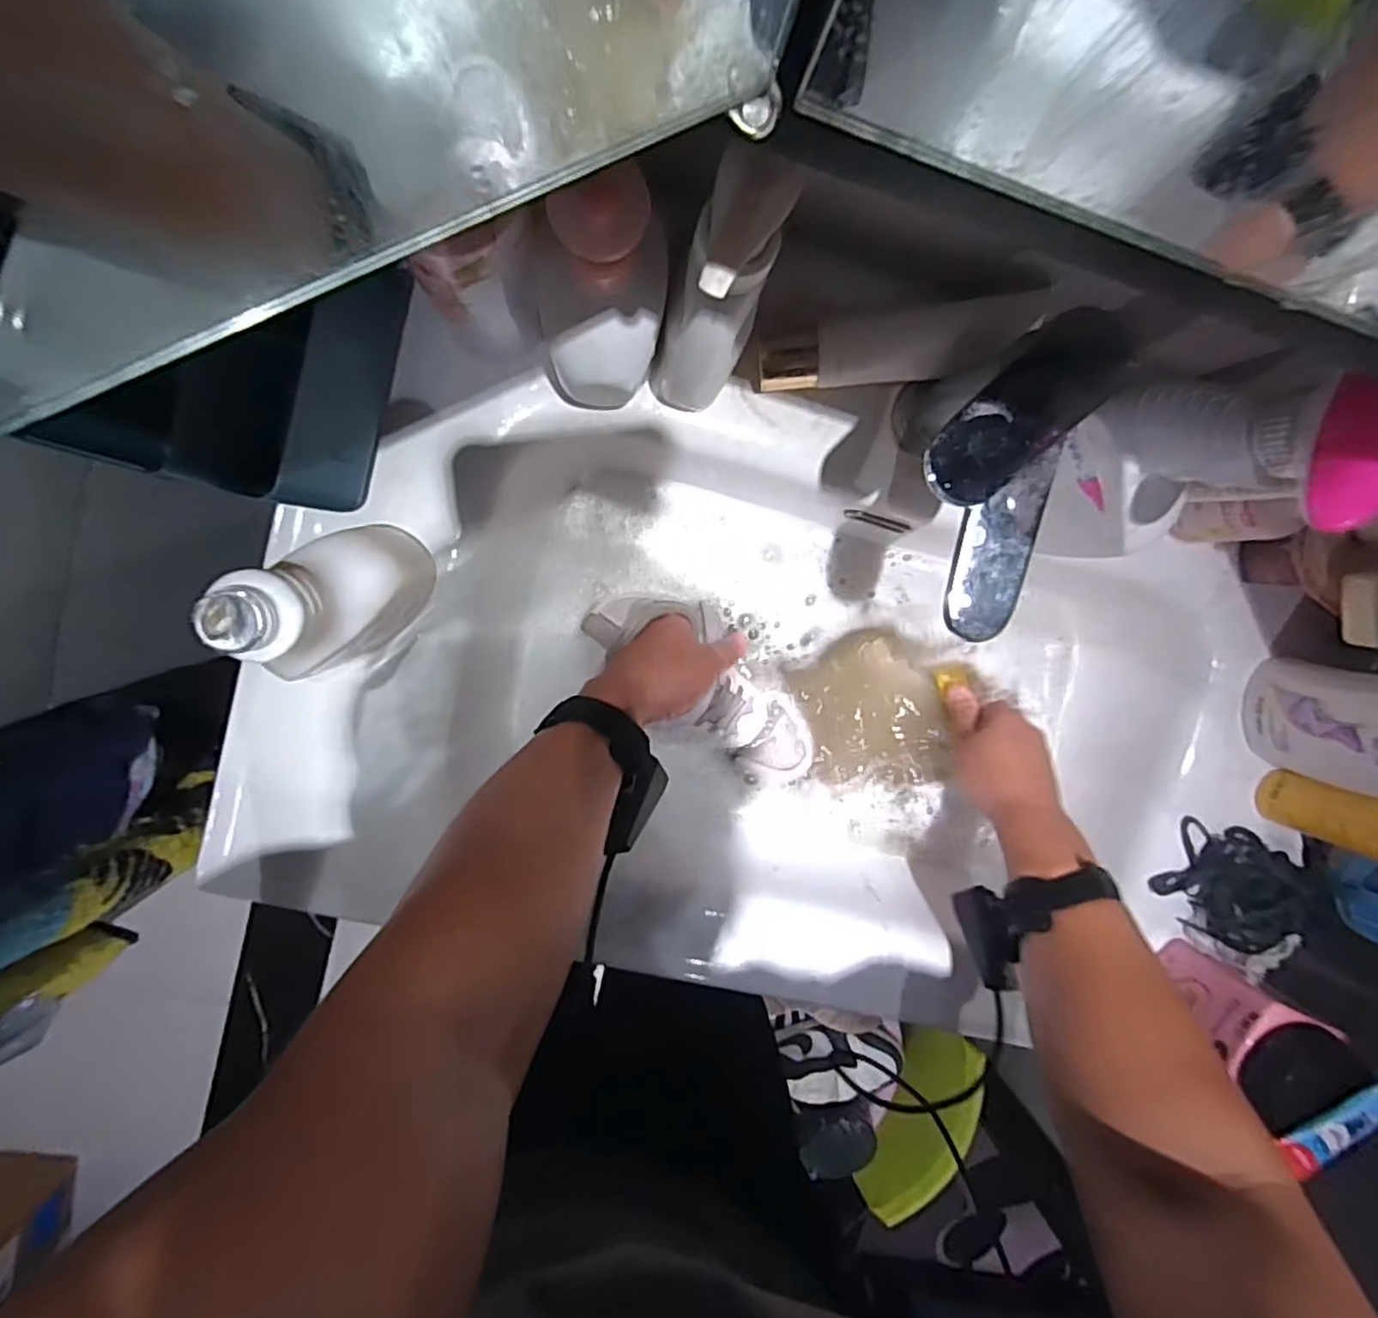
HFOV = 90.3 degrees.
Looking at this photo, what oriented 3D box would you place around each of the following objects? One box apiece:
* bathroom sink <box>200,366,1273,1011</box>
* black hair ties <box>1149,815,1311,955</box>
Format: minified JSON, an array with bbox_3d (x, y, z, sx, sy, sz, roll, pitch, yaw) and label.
[{"bbox_3d":[0.064,0.035,0.539,0.698,0.118,0.387,13,96,-8],"label":"bathroom sink"},{"bbox_3d":[0.429,0.181,0.532,0.108,0.050,0.088,28,94,-9],"label":"black hair ties"}]

